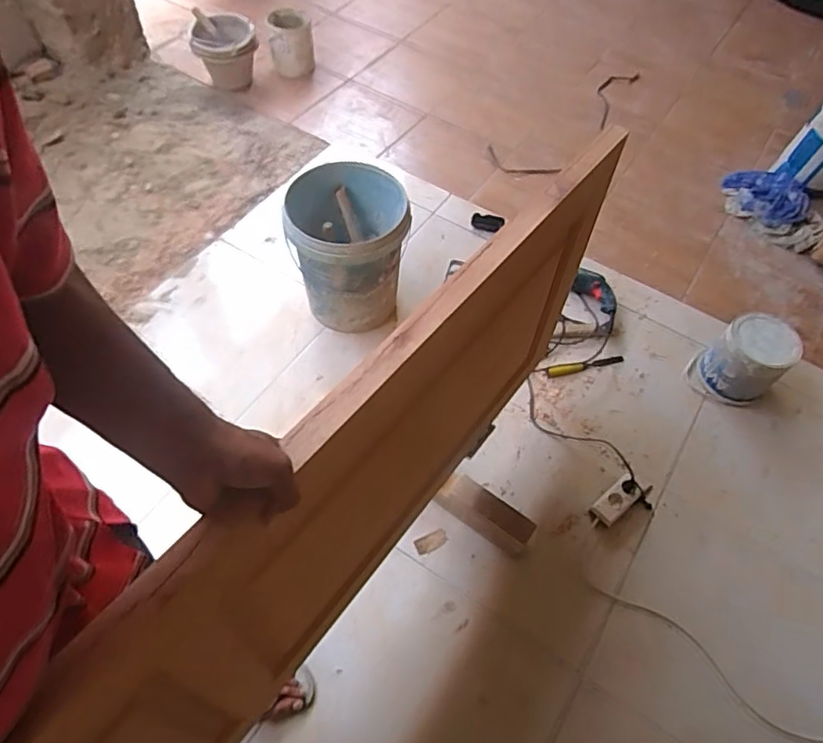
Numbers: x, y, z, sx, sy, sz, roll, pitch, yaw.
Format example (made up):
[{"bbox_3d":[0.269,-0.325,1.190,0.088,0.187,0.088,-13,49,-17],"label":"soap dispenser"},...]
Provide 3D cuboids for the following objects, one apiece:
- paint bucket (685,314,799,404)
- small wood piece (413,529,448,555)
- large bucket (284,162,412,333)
[{"bbox_3d":[0.884,-0.031,1.532,0.181,0.190,0.184,3,57,-4],"label":"paint bucket"},{"bbox_3d":[0.046,0.394,1.325,0.078,0.005,0.037,-21,61,-15],"label":"small wood piece"},{"bbox_3d":[-0.164,-0.321,1.549,0.292,0.330,0.316,3,57,-4],"label":"large bucket"}]

